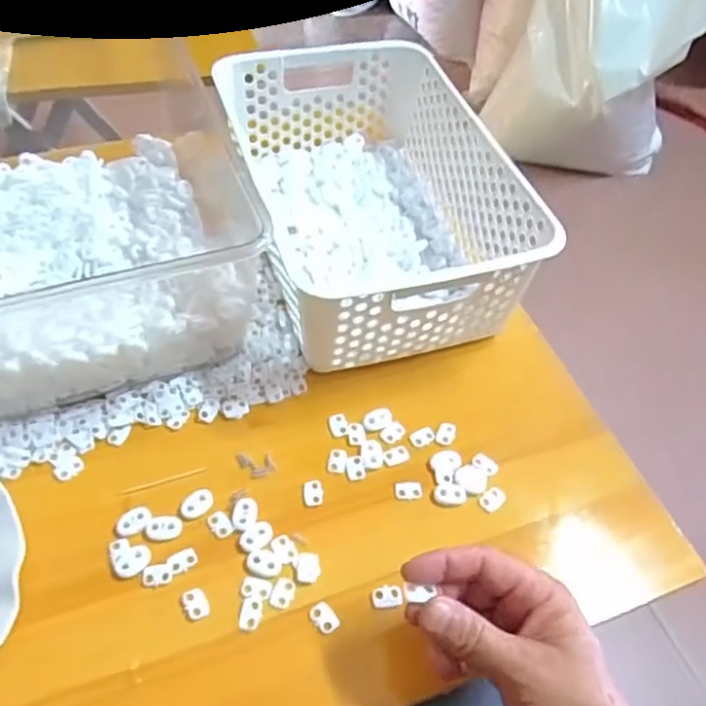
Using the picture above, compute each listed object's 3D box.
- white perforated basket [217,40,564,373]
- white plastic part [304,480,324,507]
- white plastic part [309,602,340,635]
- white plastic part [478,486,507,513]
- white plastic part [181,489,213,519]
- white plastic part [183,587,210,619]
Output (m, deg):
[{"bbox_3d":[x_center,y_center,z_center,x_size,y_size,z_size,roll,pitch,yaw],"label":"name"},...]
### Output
[{"bbox_3d":[0.015,-0.141,0.582,0.208,0.098,0.301,-13,54,-14],"label":"white perforated basket"},{"bbox_3d":[-0.027,0.098,0.466,0.013,0.004,0.019,-8,53,-10],"label":"white plastic part"},{"bbox_3d":[-0.018,0.166,0.416,0.014,0.004,0.020,-34,61,-27],"label":"white plastic part"},{"bbox_3d":[0.100,0.105,0.474,0.020,0.004,0.014,-29,59,-24],"label":"white plastic part"},{"bbox_3d":[-0.107,0.102,0.453,0.017,0.004,0.024,37,58,22],"label":"white plastic part"},{"bbox_3d":[-0.098,0.156,0.414,0.014,0.004,0.020,-22,57,-20],"label":"white plastic part"}]

